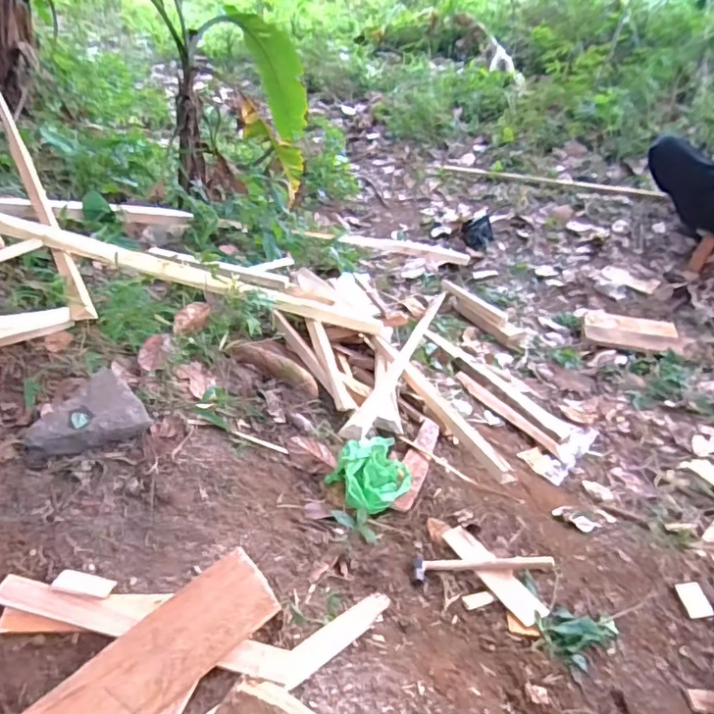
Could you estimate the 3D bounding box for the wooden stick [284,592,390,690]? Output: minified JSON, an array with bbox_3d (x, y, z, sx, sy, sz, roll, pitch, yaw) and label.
[{"bbox_3d":[-0.029,0.377,0.757,0.039,0.019,0.193,31,31,33],"label":"wooden stick"}]

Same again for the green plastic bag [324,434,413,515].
[{"bbox_3d":[0.033,0.224,1.051,0.149,0.081,0.128,-25,46,-20],"label":"green plastic bag"}]

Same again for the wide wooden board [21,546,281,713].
[{"bbox_3d":[-0.280,0.390,0.653,0.393,0.013,0.109,-36,50,-20],"label":"wide wooden board"}]

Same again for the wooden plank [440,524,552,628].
[{"bbox_3d":[0.232,0.368,0.953,0.052,0.018,0.218,-24,33,-19],"label":"wooden plank"}]

